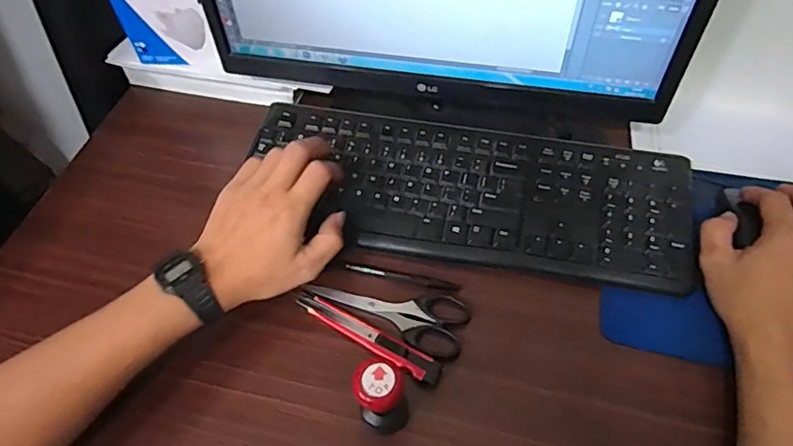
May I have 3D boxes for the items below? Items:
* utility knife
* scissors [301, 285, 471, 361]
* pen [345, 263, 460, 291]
[{"bbox_3d":[-0.027,0.096,0.448,0.144,0.010,0.021,26,60,19],"label":"utility knife"},{"bbox_3d":[-0.005,0.069,0.463,0.143,0.009,0.055,26,60,19],"label":"scissors"},{"bbox_3d":[0.006,0.050,0.484,0.106,0.005,0.008,11,56,10],"label":"pen"}]

